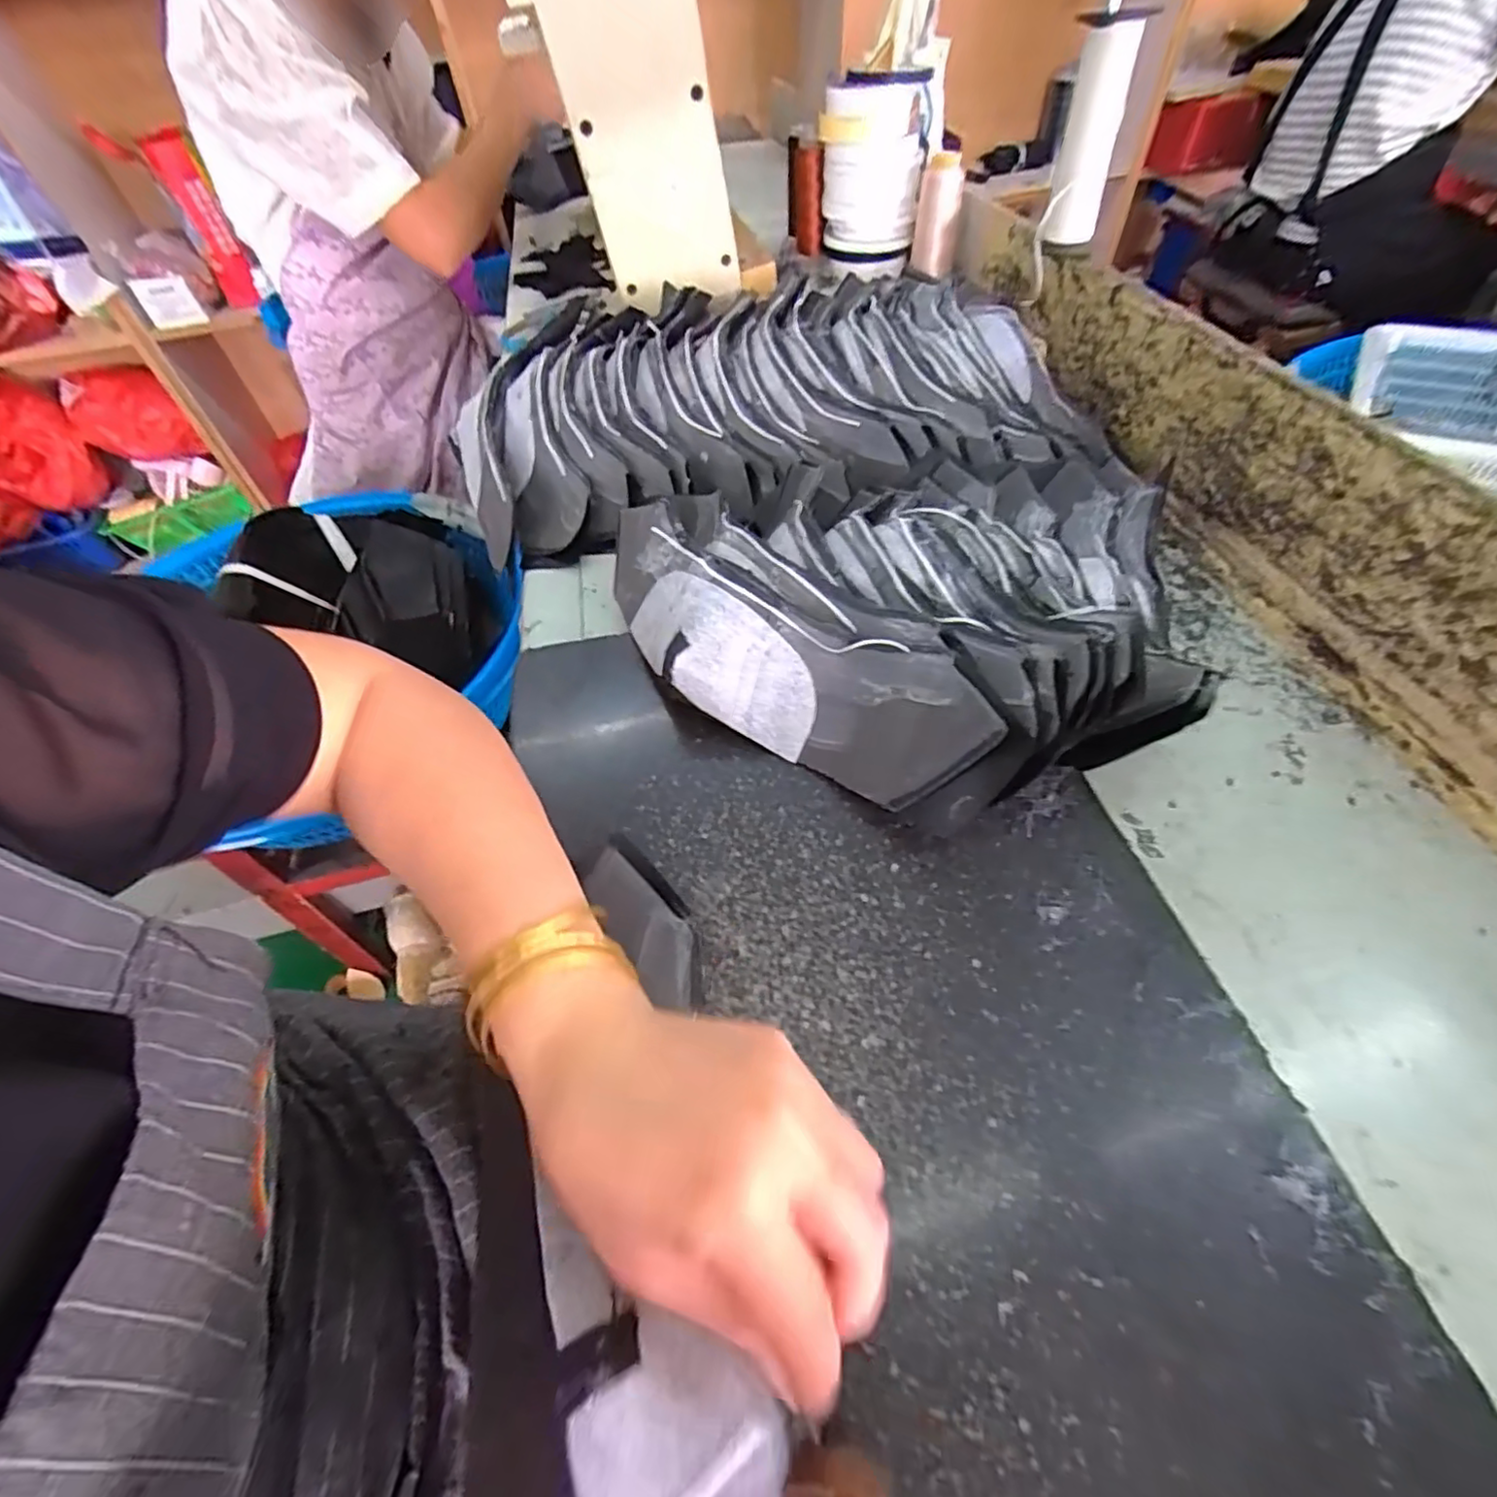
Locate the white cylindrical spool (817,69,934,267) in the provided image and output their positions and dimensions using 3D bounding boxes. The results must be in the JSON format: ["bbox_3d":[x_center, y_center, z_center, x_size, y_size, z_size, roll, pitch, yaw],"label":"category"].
[{"bbox_3d":[0.139,-0.651,0.732,0.114,0.149,0.101,3,52,7],"label":"white cylindrical spool"}]

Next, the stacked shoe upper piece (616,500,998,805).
[{"bbox_3d":[-0.005,-0.062,0.369,0.091,0.061,0.308,-37,58,-23],"label":"stacked shoe upper piece"}]

